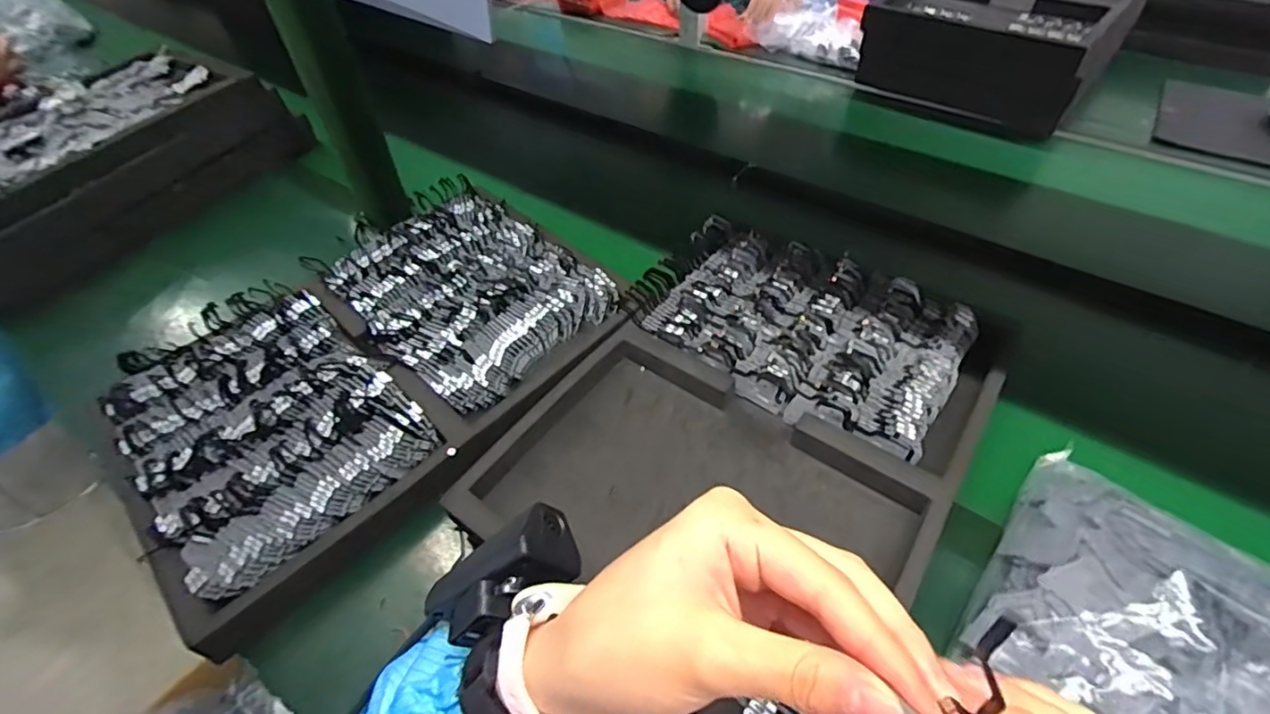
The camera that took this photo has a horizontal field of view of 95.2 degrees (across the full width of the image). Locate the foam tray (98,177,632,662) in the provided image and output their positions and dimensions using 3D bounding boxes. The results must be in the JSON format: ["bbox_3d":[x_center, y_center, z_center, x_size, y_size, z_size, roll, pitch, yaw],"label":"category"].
[{"bbox_3d":[-0.246,-0.005,0.538,0.321,0.041,0.419,33,57,29],"label":"foam tray"}]

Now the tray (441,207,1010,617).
[{"bbox_3d":[0.102,0.040,0.481,0.306,0.051,0.388,24,53,23],"label":"tray"}]

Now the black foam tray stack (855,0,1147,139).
[{"bbox_3d":[0.590,-0.525,0.932,0.303,0.111,0.412,31,56,28],"label":"black foam tray stack"}]

